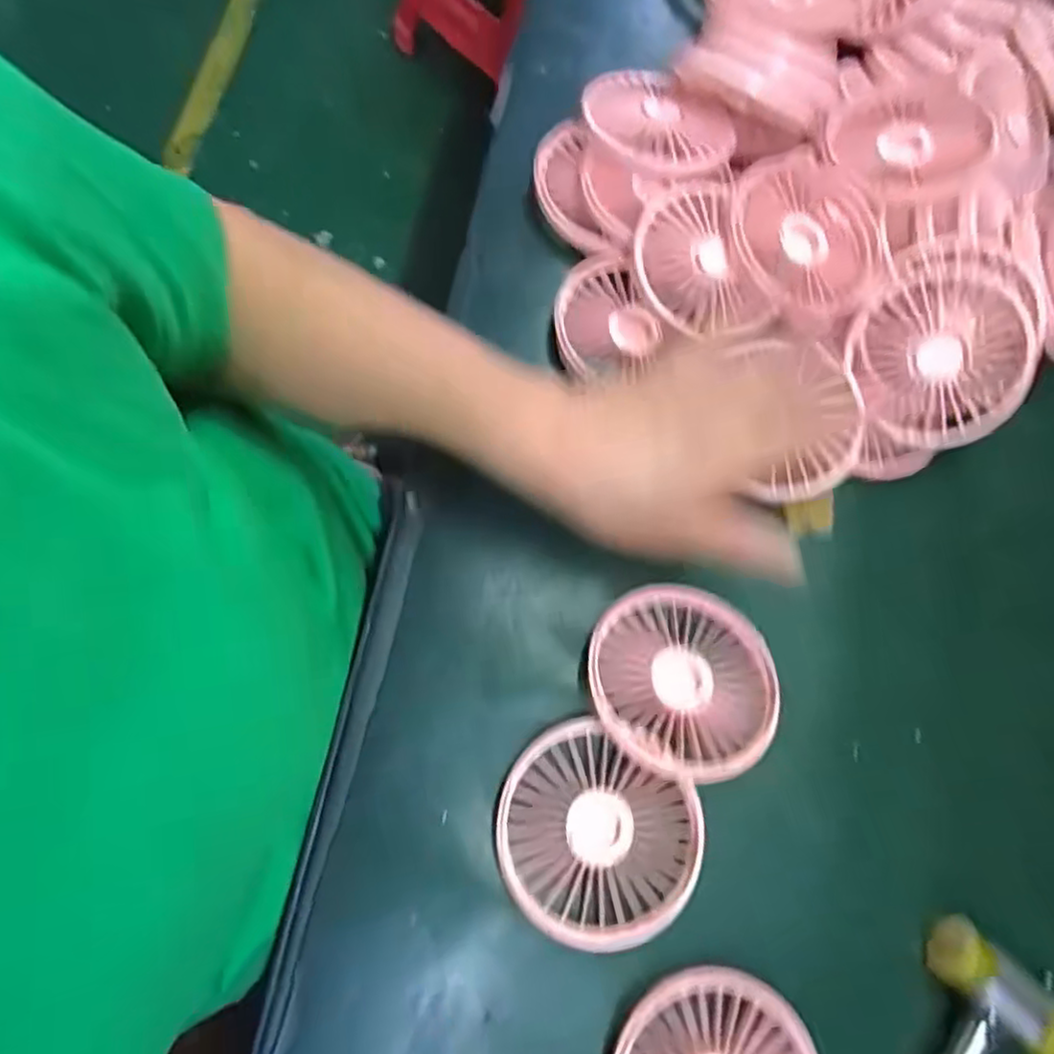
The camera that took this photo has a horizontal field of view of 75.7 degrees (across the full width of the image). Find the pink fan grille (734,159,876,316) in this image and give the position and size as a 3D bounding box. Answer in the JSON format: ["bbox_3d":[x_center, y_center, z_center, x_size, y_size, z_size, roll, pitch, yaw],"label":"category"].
[{"bbox_3d":[0.153,-0.159,0.370,0.081,0.015,0.084,2,74,-7],"label":"pink fan grille"}]

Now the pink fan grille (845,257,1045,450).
[{"bbox_3d":[0.222,-0.091,0.357,0.092,0.014,0.088,2,100,14],"label":"pink fan grille"}]

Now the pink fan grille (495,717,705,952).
[{"bbox_3d":[0.030,0.137,0.299,0.087,0.010,0.079,35,73,3],"label":"pink fan grille"}]

